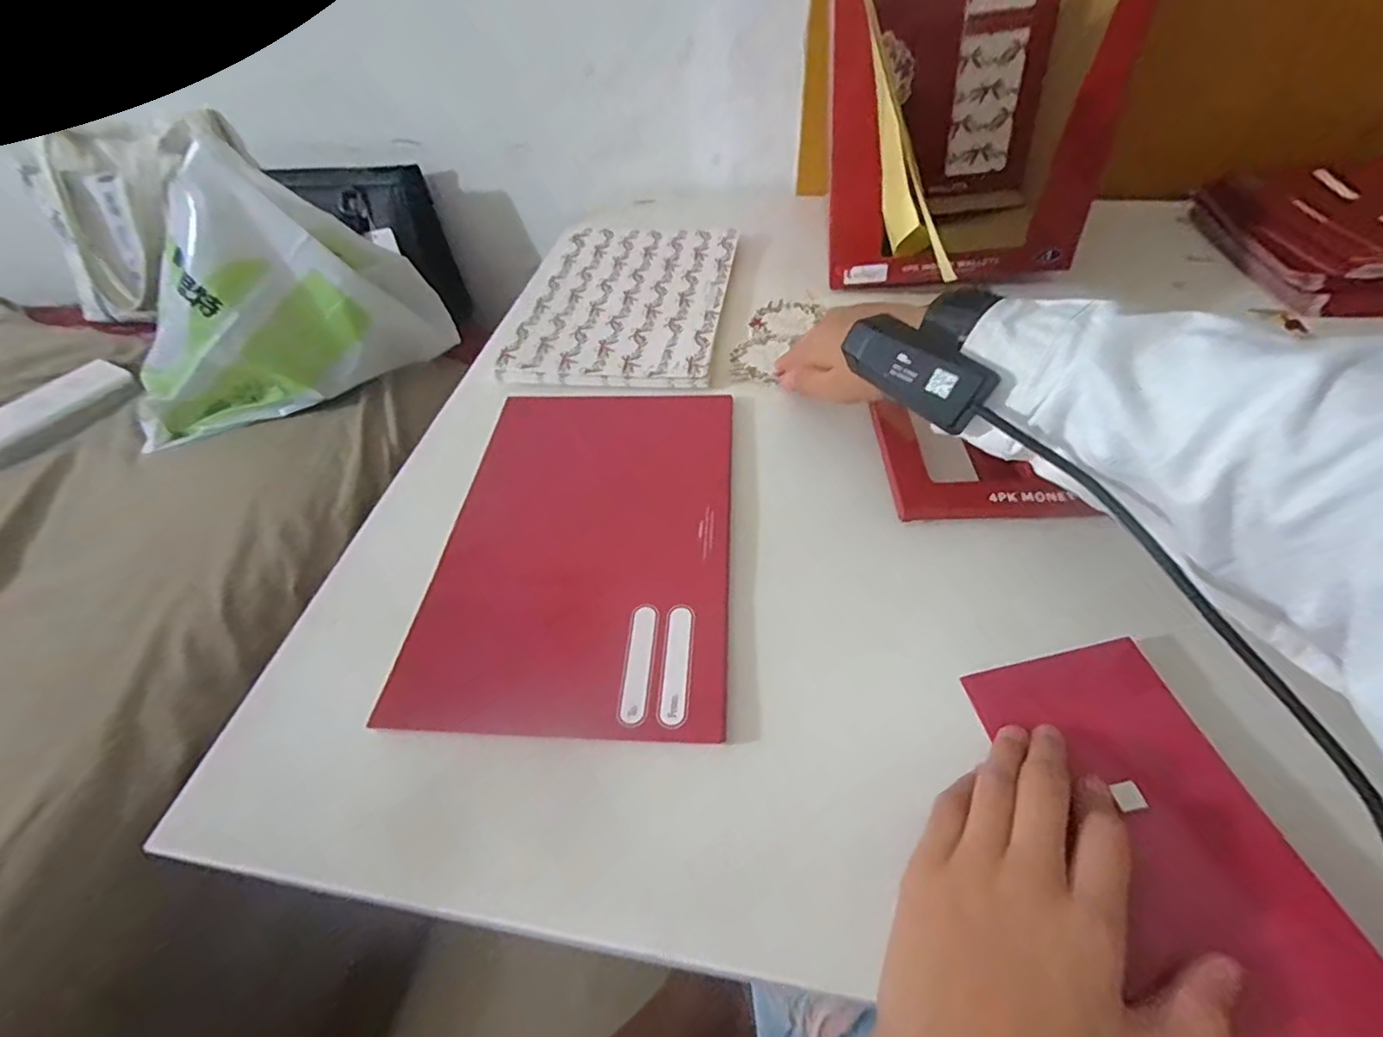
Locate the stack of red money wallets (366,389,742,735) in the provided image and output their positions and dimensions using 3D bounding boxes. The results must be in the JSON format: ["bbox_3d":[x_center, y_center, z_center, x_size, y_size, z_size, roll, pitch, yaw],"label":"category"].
[{"bbox_3d":[-0.064,0.008,0.367,0.178,0.013,0.256,1,48,5],"label":"stack of red money wallets"}]

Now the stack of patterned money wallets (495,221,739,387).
[{"bbox_3d":[-0.058,-0.208,0.544,0.176,0.020,0.268,4,48,8],"label":"stack of patterned money wallets"}]

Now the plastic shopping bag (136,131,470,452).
[{"bbox_3d":[-0.443,-0.225,0.607,0.331,0.227,0.113,-24,50,-17],"label":"plastic shopping bag"}]

